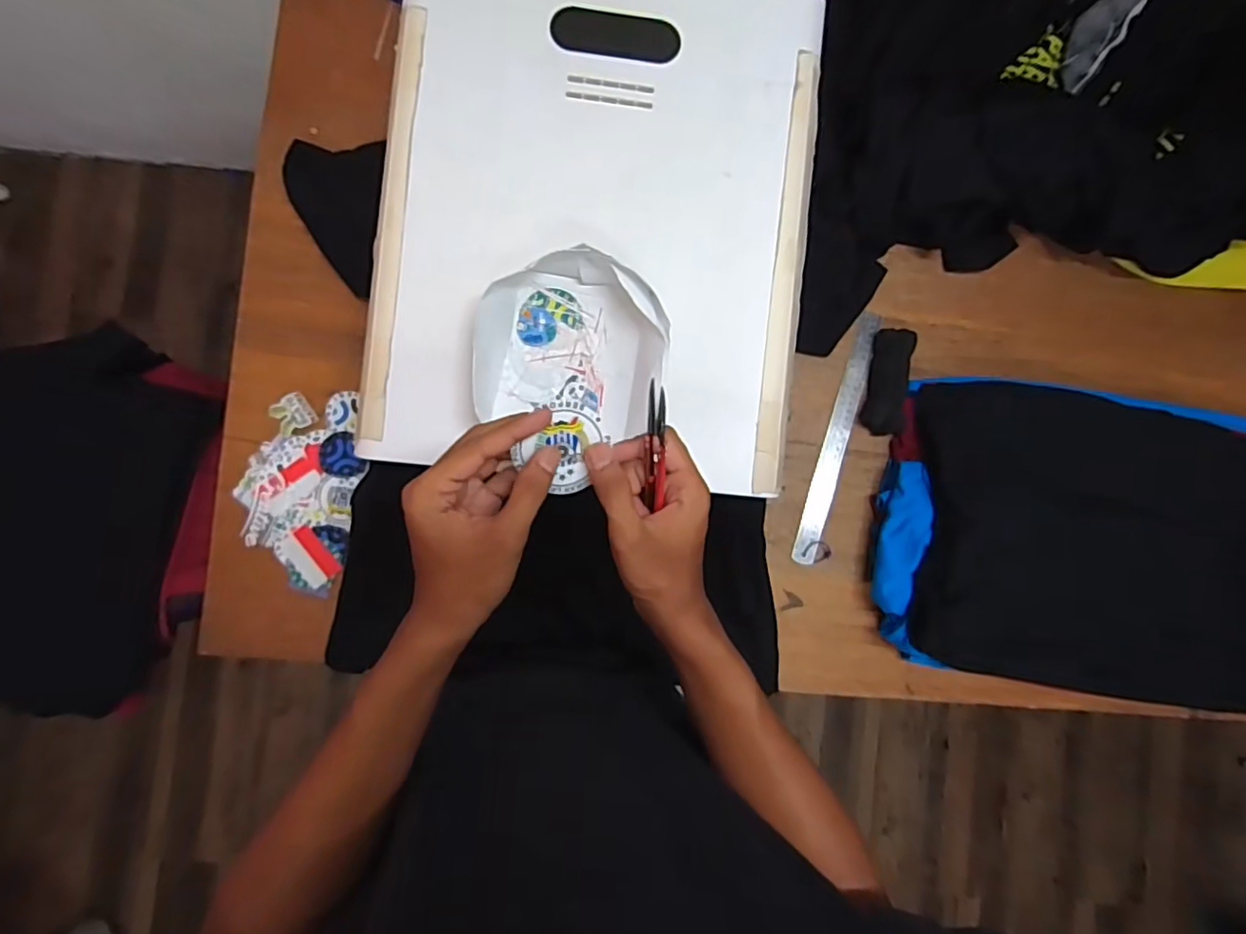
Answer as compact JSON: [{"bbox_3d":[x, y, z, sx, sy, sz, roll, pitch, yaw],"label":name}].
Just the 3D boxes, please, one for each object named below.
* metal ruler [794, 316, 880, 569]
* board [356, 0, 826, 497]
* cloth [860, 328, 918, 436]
[{"bbox_3d":[0.267,-0.036,0.738,0.031,0.006,0.319,17,87,6],"label":"metal ruler"},{"bbox_3d":[-0.022,-0.244,0.561,0.392,0.017,0.495,6,89,-3],"label":"board"},{"bbox_3d":[0.328,-0.104,0.731,0.044,0.032,0.128,11,86,-4],"label":"cloth"}]

